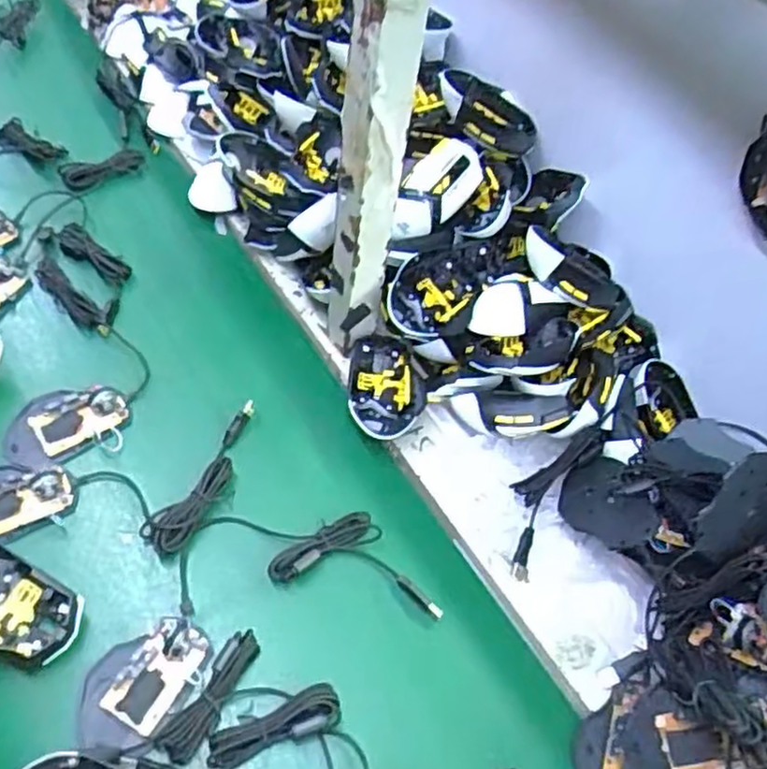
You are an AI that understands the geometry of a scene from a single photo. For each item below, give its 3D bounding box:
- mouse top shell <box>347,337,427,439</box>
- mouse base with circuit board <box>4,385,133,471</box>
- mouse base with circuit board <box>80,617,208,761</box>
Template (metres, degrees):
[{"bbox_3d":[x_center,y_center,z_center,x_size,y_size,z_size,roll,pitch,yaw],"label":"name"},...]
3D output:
[{"bbox_3d":[0.002,0.002,0.707,0.072,0.024,0.107,-2,58,-1],"label":"mouse top shell"},{"bbox_3d":[-0.295,0.034,0.663,0.108,0.017,0.076,-36,65,-20],"label":"mouse base with circuit board"},{"bbox_3d":[-0.186,0.228,0.545,0.071,0.014,0.105,34,64,19],"label":"mouse base with circuit board"}]

